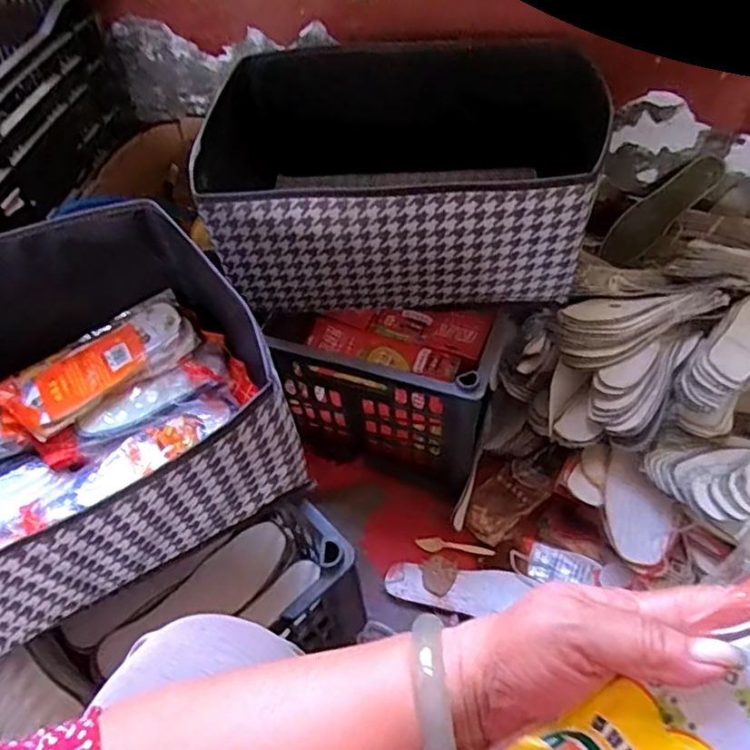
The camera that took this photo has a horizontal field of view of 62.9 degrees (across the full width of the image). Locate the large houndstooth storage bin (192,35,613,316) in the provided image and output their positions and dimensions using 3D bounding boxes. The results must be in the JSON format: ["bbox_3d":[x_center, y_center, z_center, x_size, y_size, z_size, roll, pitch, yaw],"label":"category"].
[{"bbox_3d":[0.048,-0.282,0.823,0.454,0.234,0.434,1,53,4],"label":"large houndstooth storage bin"}]

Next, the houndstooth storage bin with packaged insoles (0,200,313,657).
[{"bbox_3d":[-0.320,0.044,0.564,0.401,0.178,0.353,-28,56,-16],"label":"houndstooth storage bin with packaged insoles"}]

